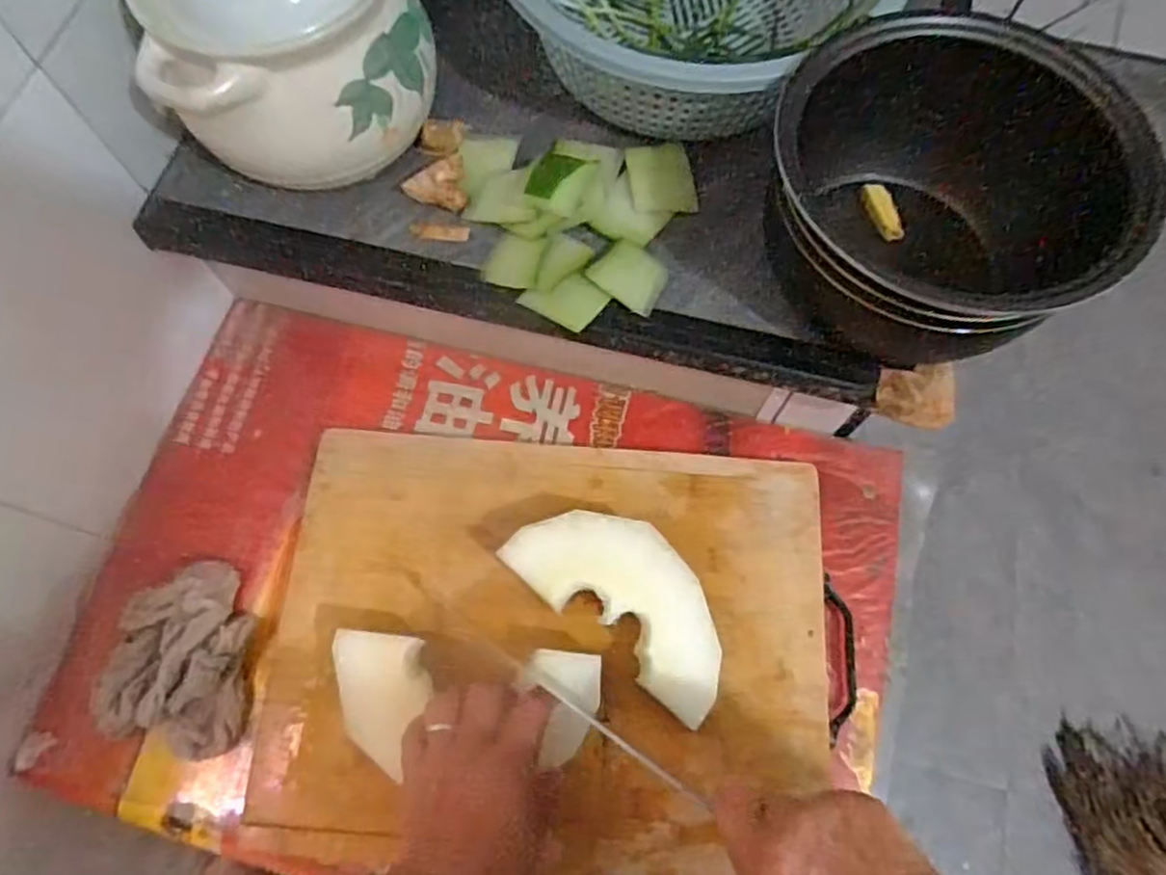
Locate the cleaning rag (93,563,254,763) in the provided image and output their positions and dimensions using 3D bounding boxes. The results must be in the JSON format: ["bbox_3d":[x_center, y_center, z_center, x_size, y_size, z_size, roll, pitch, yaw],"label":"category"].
[{"bbox_3d":[-0.286,0.156,0.501,0.083,0.045,0.129,3,70,0],"label":"cleaning rag"}]

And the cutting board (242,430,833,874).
[{"bbox_3d":[-0.021,0.150,0.518,0.397,0.026,0.294,4,70,0],"label":"cutting board"}]

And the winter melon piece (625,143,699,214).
[{"bbox_3d":[0.056,-0.183,0.495,0.045,0.011,0.051,-8,70,-4],"label":"winter melon piece"}]

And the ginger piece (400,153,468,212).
[{"bbox_3d":[-0.101,-0.183,0.493,0.042,0.015,0.037,14,70,4],"label":"ginger piece"}]

